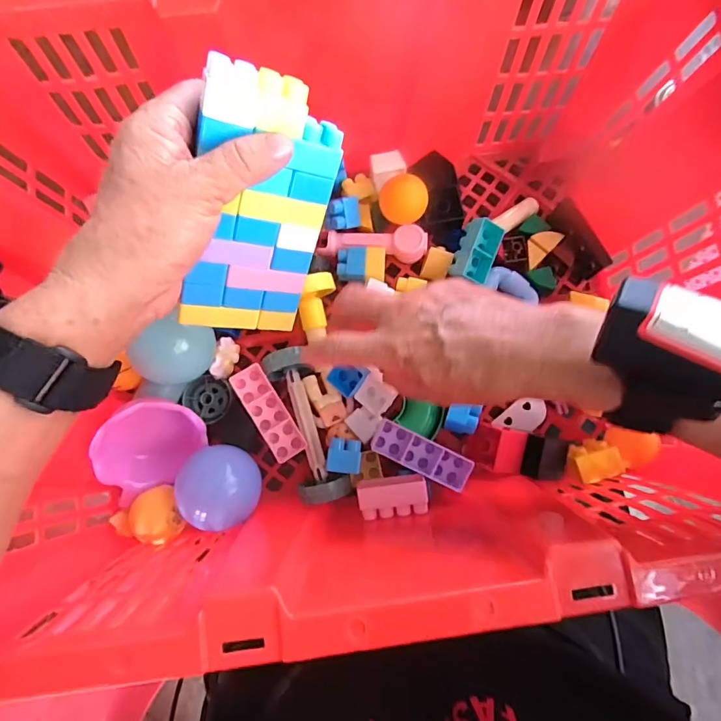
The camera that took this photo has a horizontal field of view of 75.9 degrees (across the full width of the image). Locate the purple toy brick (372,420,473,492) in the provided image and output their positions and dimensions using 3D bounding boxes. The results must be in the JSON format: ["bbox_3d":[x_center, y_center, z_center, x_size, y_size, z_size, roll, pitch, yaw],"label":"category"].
[{"bbox_3d":[0.044,0.070,0.342,0.072,0.027,0.023,26,81,4],"label":"purple toy brick"}]

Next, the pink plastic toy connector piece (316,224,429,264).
[{"bbox_3d":[0.010,-0.095,0.370,0.085,0.016,0.023,4,80,0],"label":"pink plastic toy connector piece"}]

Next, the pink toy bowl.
[{"bbox_3d":[-0.153,0.063,0.329,0.032,0.072,0.075,15,63,44],"label":"pink toy bowl"}]

